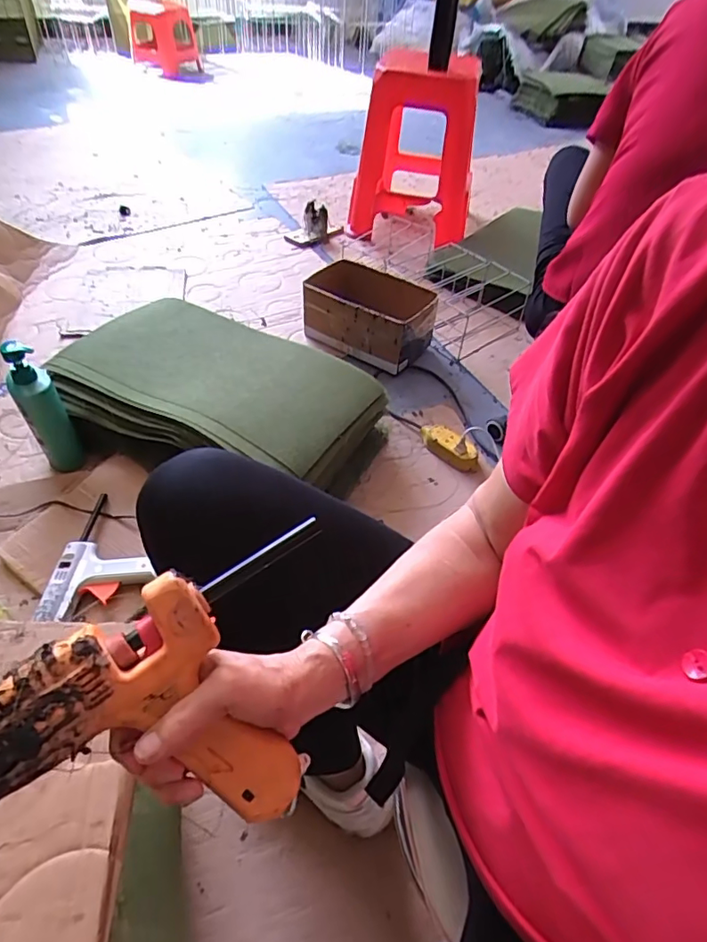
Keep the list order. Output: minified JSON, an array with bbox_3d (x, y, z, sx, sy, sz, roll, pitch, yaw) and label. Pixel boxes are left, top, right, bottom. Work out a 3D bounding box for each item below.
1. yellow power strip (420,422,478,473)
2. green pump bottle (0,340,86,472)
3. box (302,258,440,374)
[{"bbox_3d":[0.196,-0.053,1.107,0.139,0.039,0.063,33,54,22],"label":"yellow power strip"},{"bbox_3d":[-0.543,-0.106,0.944,0.067,0.249,0.068,-23,55,-24],"label":"green pump bottle"},{"bbox_3d":[0.039,-0.381,1.318,0.286,0.153,0.175,29,52,18],"label":"box"}]

